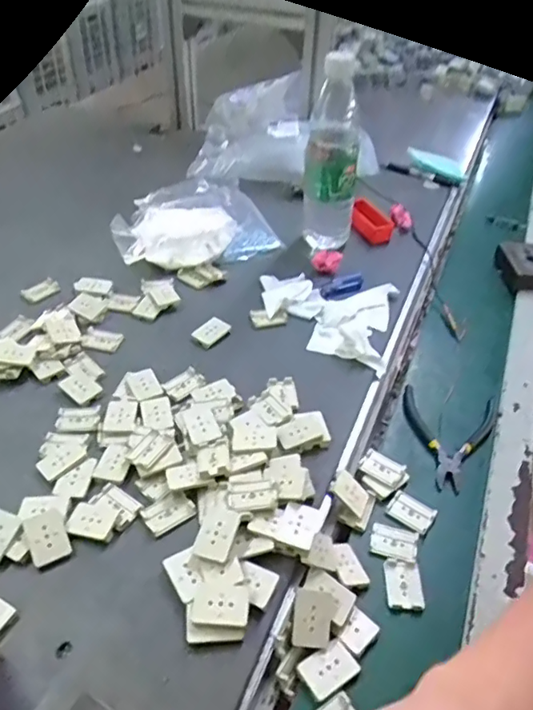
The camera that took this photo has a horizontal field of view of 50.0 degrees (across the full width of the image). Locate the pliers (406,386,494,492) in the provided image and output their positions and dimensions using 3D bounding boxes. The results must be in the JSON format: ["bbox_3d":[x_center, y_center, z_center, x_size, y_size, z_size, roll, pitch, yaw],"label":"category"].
[{"bbox_3d":[0.184,0.082,0.562,0.086,0.013,0.122,8,42,6],"label":"pliers"}]

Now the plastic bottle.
[{"bbox_3d":[0.076,-0.240,0.698,0.065,0.216,0.063,2,43,1],"label":"plastic bottle"}]

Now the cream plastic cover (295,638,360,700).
[{"bbox_3d":[0.045,0.220,0.401,0.038,0.006,0.027,-21,47,-24],"label":"cream plastic cover"}]

